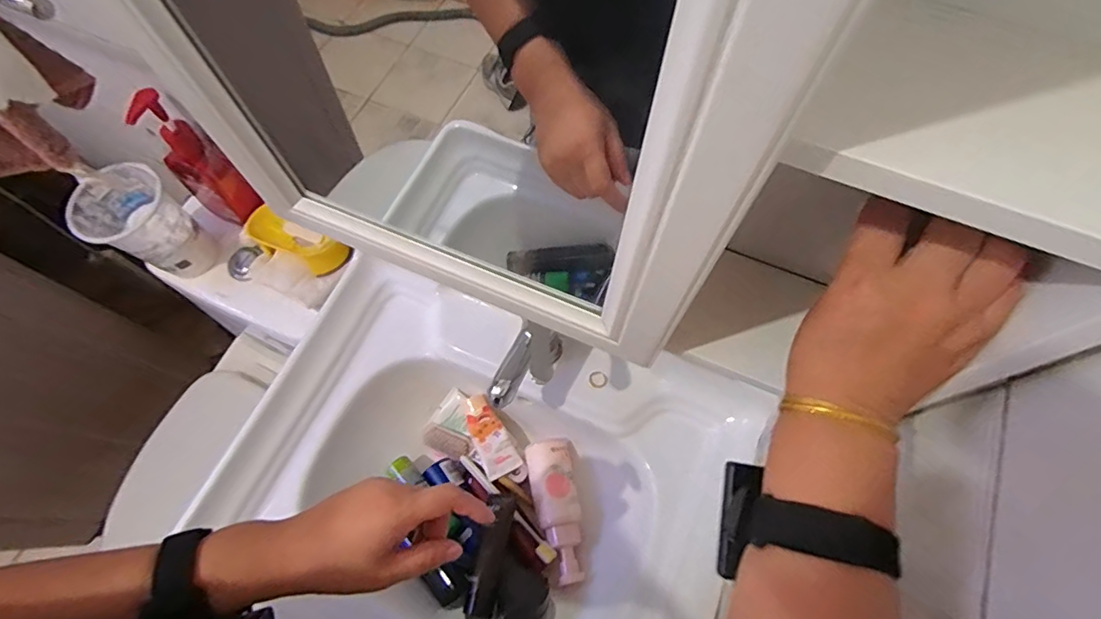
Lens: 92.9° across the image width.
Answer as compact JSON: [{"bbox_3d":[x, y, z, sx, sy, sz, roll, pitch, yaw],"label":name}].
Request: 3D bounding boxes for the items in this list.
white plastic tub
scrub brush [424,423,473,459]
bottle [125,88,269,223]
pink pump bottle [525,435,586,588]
[{"bbox_3d":[-0.563,-0.115,0.734,0.101,0.134,0.109,0,66,0],"label":"white plastic tub"},{"bbox_3d":[-0.149,0.193,0.763,0.081,0.014,0.034,12,65,29],"label":"scrub brush"},{"bbox_3d":[-0.485,-0.204,0.722,0.087,0.209,0.070,37,71,15],"label":"bottle"},{"bbox_3d":[0.014,0.270,0.712,0.073,0.042,0.184,-9,67,-4],"label":"pink pump bottle"}]

